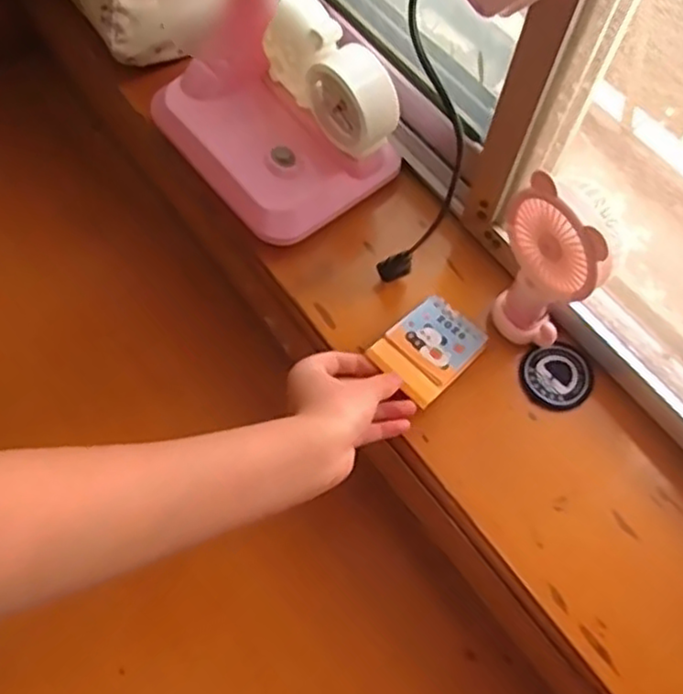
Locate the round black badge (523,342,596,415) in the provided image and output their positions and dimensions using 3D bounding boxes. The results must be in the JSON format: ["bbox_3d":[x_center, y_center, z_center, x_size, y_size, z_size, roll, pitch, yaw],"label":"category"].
[{"bbox_3d":[0.177,0.025,0.576,0.058,0.004,0.054,1,66,-1],"label":"round black badge"}]

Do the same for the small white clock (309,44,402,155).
[{"bbox_3d":[0.010,-0.196,0.566,0.046,0.062,0.068,-27,69,-13],"label":"small white clock"}]

